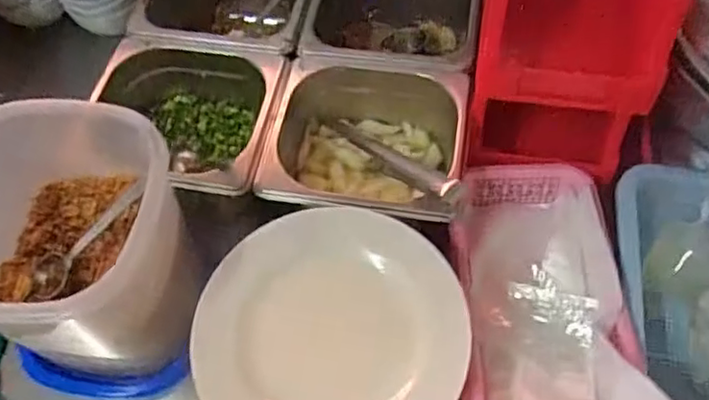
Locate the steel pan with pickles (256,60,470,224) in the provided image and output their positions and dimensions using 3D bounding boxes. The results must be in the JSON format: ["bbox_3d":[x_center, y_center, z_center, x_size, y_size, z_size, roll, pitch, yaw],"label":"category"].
[{"bbox_3d":[0.015,-0.057,0.599,0.172,0.080,0.174,10,61,9],"label":"steel pan with pickles"}]

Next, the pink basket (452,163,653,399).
[{"bbox_3d":[0.152,0.086,0.513,0.127,0.079,0.274,0,60,3],"label":"pink basket"}]

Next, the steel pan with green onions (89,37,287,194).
[{"bbox_3d":[-0.156,-0.074,0.613,0.171,0.089,0.163,11,61,9],"label":"steel pan with green onions"}]

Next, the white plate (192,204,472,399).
[{"bbox_3d":[-0.017,0.098,0.463,0.191,0.030,0.184,-1,60,2],"label":"white plate"}]

